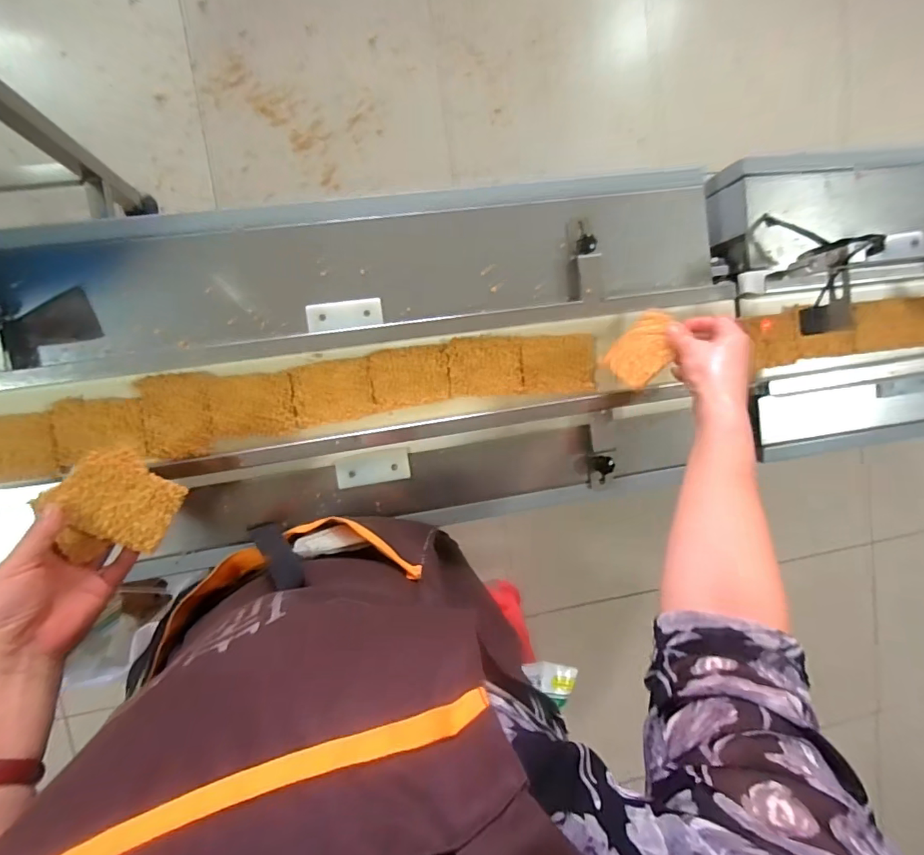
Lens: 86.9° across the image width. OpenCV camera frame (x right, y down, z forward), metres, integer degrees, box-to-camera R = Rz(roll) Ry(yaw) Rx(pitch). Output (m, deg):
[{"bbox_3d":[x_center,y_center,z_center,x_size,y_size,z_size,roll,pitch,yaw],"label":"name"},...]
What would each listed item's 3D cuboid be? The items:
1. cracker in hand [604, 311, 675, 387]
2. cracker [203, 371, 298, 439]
[{"bbox_3d":[0.213,-0.092,0.565,0.093,0.066,0.008,-51,141,-2],"label":"cracker in hand"},{"bbox_3d":[-0.234,-0.024,0.545,0.090,0.007,0.067,-4,96,-9],"label":"cracker"}]

